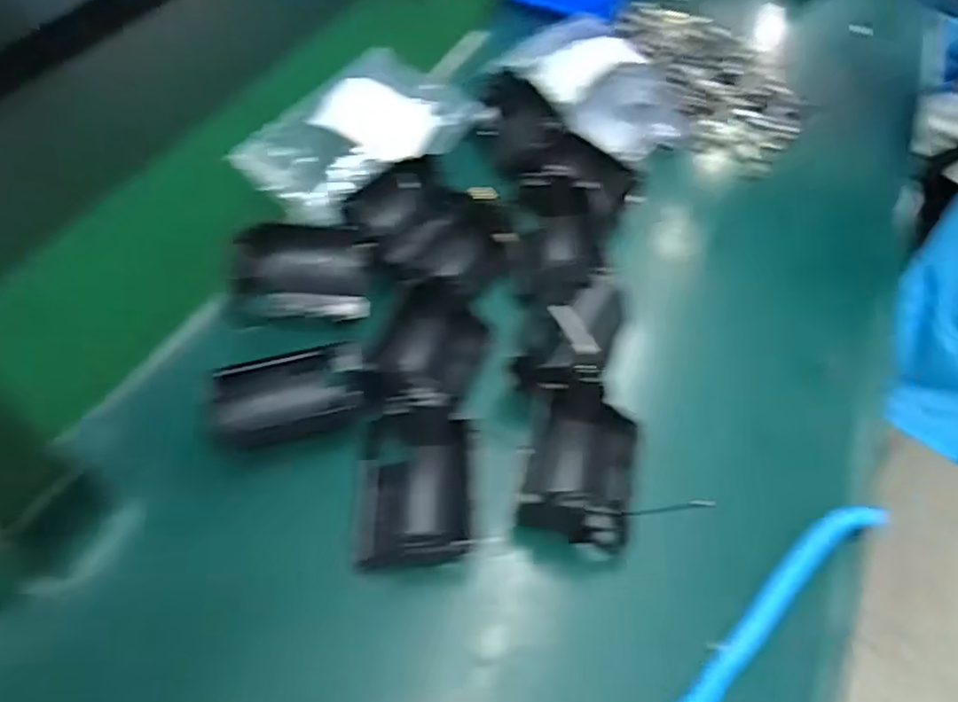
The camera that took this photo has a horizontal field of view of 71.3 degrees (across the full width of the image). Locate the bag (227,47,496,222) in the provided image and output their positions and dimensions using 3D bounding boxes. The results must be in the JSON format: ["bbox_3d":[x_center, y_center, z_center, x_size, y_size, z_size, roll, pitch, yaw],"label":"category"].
[{"bbox_3d":[-0.076,-0.149,0.451,0.089,0.037,0.170,35,60,22],"label":"bag"}]

